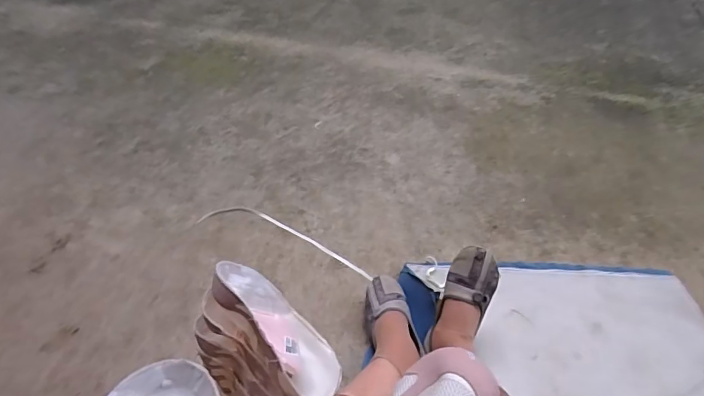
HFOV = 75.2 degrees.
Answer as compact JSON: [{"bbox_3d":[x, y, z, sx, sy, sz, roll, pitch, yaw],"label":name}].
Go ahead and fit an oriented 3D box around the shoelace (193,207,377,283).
[{"bbox_3d":[-0.141,0.088,1.030,0.418,0.010,0.090,17,41,12],"label":"shoelace"}]

